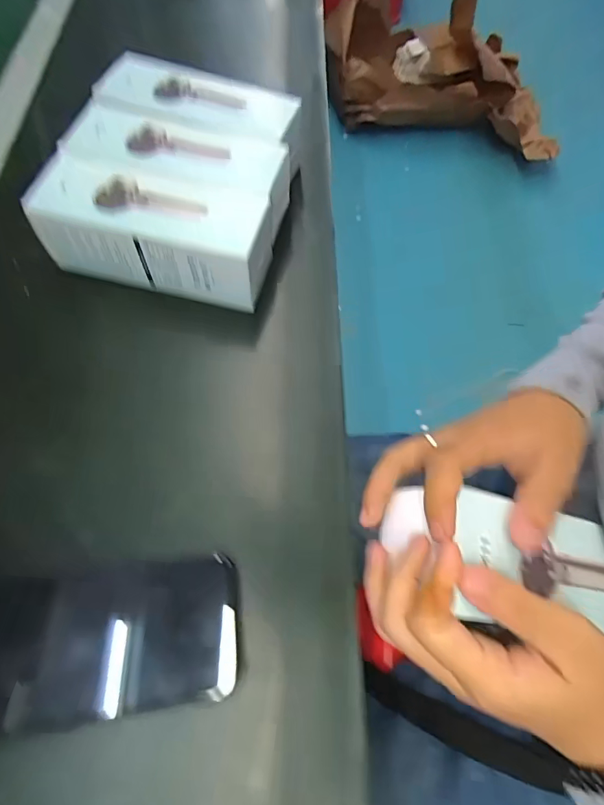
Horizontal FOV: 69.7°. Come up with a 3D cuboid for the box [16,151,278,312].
[{"bbox_3d":[-0.105,-0.132,0.331,0.170,0.062,0.067,10,65,6],"label":"box"}]

